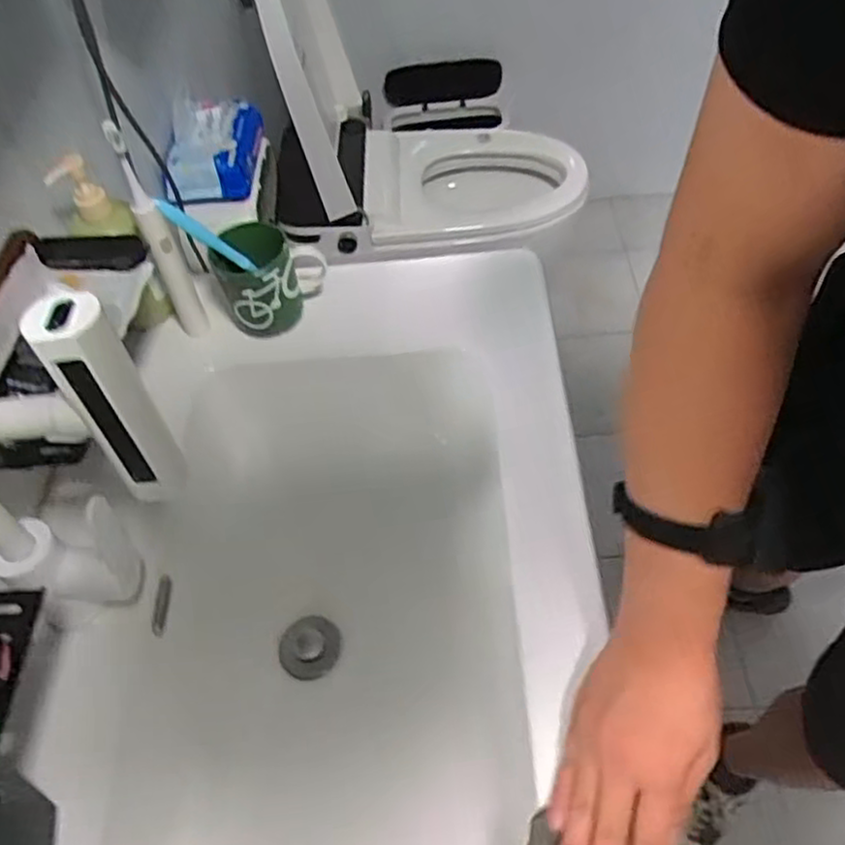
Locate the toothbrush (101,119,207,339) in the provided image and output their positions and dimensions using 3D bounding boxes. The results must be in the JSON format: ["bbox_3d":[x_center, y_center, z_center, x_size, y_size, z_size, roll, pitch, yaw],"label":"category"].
[{"bbox_3d":[-0.260,-0.180,0.696,0.028,0.244,0.031,-27,56,-14],"label":"toothbrush"}]

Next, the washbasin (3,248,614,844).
[{"bbox_3d":[-0.074,0.192,0.653,0.446,0.192,0.759,-3,54,3],"label":"washbasin"}]

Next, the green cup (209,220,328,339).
[{"bbox_3d":[-0.161,-0.155,0.761,0.114,0.095,0.082,-19,54,-9],"label":"green cup"}]

